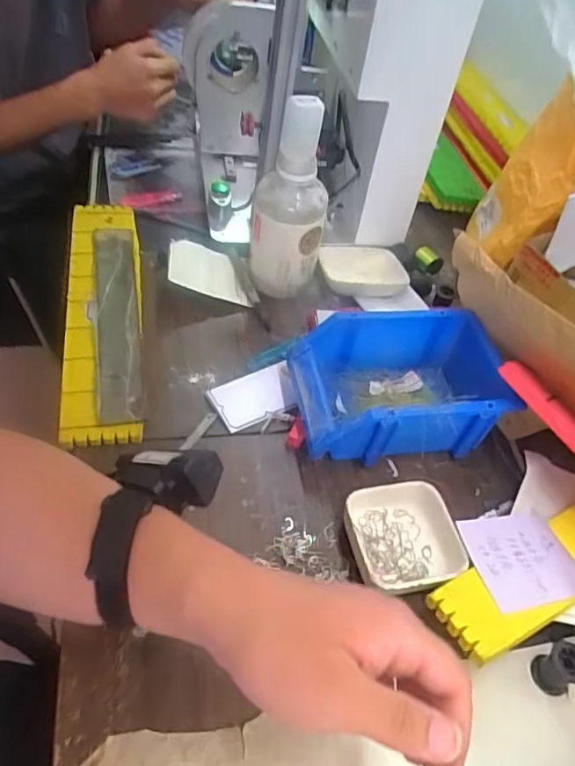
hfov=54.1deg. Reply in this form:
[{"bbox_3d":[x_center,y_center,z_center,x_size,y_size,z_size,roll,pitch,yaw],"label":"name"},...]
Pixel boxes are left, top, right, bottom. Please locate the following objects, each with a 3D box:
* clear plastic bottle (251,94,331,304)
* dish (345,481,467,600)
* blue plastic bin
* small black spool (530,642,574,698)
[{"bbox_3d":[0.001,-0.178,0.575,0.071,0.200,0.058,2,50,-8],"label":"clear plastic bottle"},{"bbox_3d":[0.092,0.123,0.447,0.087,0.027,0.087,-3,50,-12],"label":"dish"},{"bbox_3d":[0.100,-0.002,0.518,0.180,0.068,0.128,-2,50,-11],"label":"blue plastic bin"},{"bbox_3d":[0.192,0.201,0.396,0.031,0.030,0.027,-14,54,-20],"label":"small black spool"}]

